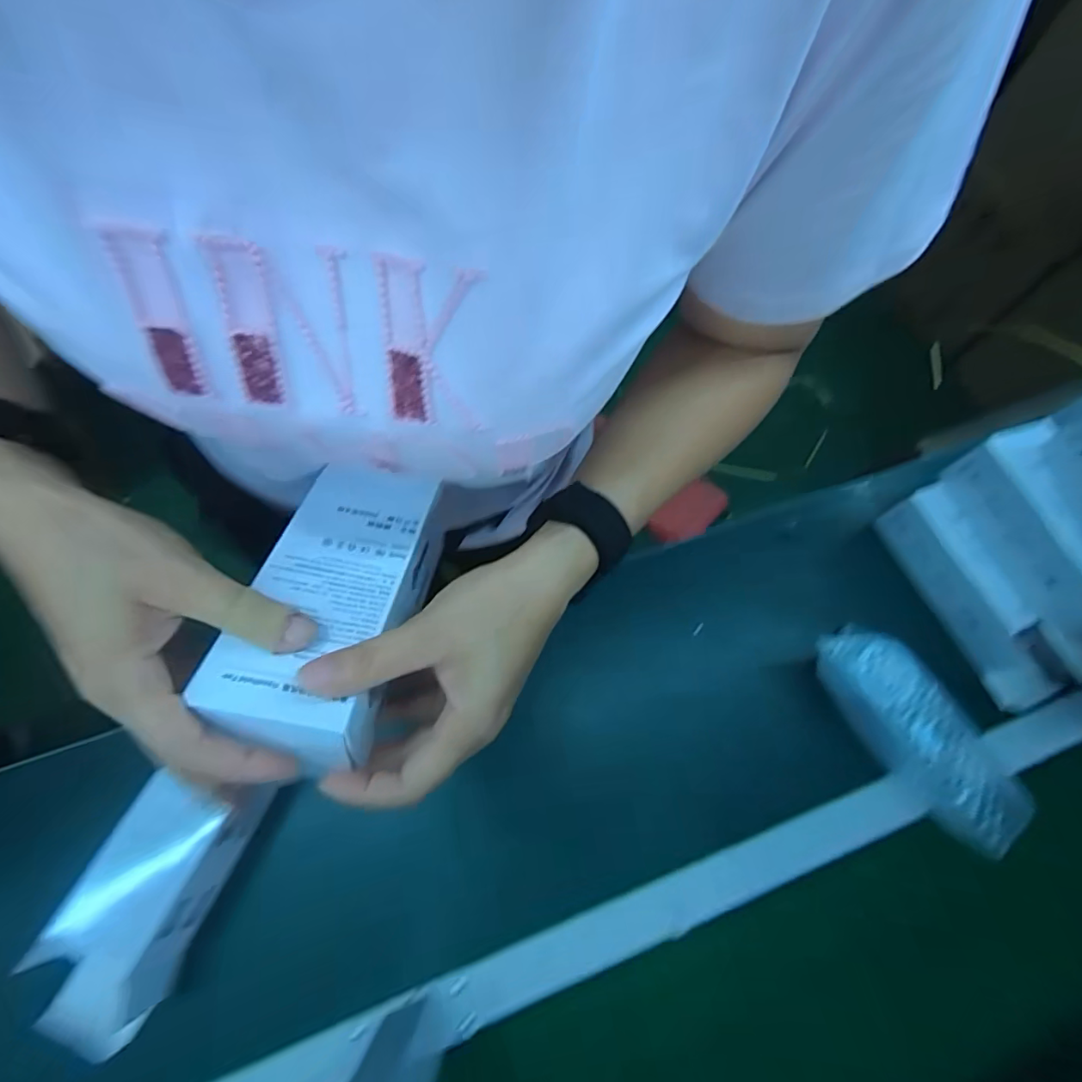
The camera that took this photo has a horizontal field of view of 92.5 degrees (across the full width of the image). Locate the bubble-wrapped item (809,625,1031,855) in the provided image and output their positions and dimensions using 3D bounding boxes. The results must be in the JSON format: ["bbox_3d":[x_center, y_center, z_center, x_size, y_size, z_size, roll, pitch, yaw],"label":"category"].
[{"bbox_3d":[0.350,0.174,0.488,0.070,0.045,0.211,-28,72,-12],"label":"bubble-wrapped item"}]

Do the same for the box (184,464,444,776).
[{"bbox_3d":[-0.104,0.030,0.274,0.081,0.037,0.159,9,55,1],"label":"box"}]

